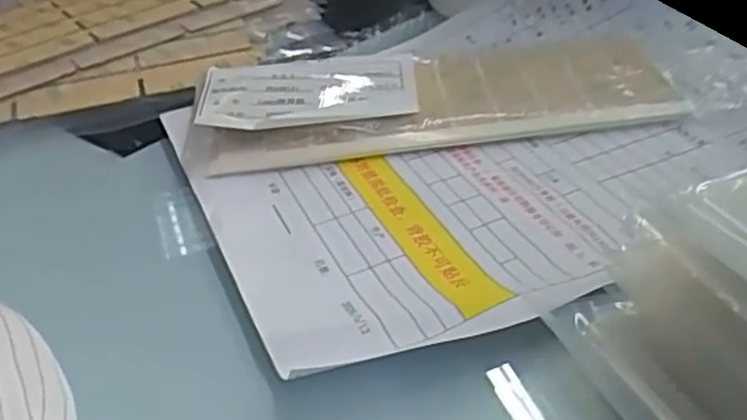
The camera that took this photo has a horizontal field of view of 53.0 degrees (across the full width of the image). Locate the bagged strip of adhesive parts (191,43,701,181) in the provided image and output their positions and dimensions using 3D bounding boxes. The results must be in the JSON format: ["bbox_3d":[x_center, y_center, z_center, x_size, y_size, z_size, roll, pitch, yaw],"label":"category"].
[{"bbox_3d":[0.026,-0.055,0.350,0.216,0.018,0.076,-8,38,-3],"label":"bagged strip of adhesive parts"}]

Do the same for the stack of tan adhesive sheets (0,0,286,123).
[{"bbox_3d":[-0.155,-0.102,0.430,0.207,0.021,0.159,-10,38,-6],"label":"stack of tan adhesive sheets"}]

